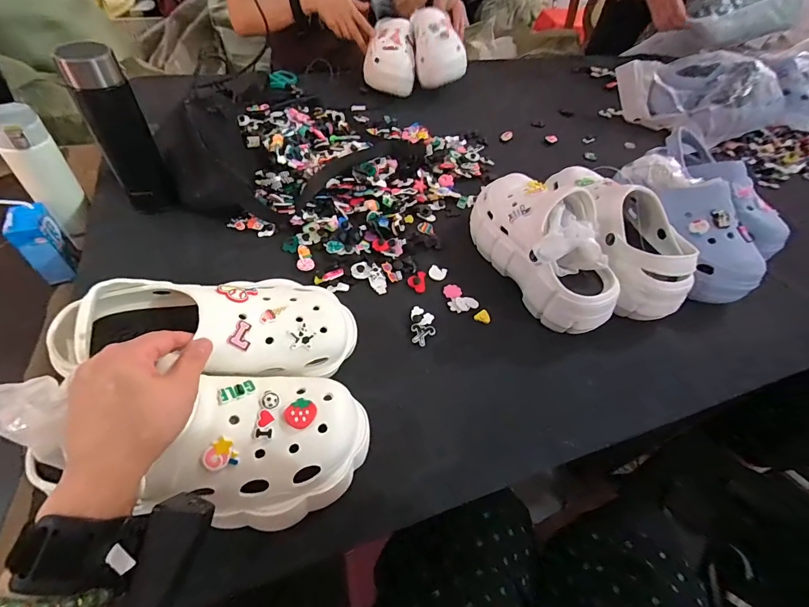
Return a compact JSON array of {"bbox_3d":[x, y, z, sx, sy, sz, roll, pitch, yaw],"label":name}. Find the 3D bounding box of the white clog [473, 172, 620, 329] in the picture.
[{"bbox_3d":[0.183,-0.085,0.518,0.112,0.117,0.255,-21,57,-21],"label":"white clog"}]

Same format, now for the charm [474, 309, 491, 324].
[{"bbox_3d":[0.104,0.017,0.508,0.021,0.011,0.014,22,53,11],"label":"charm"}]

